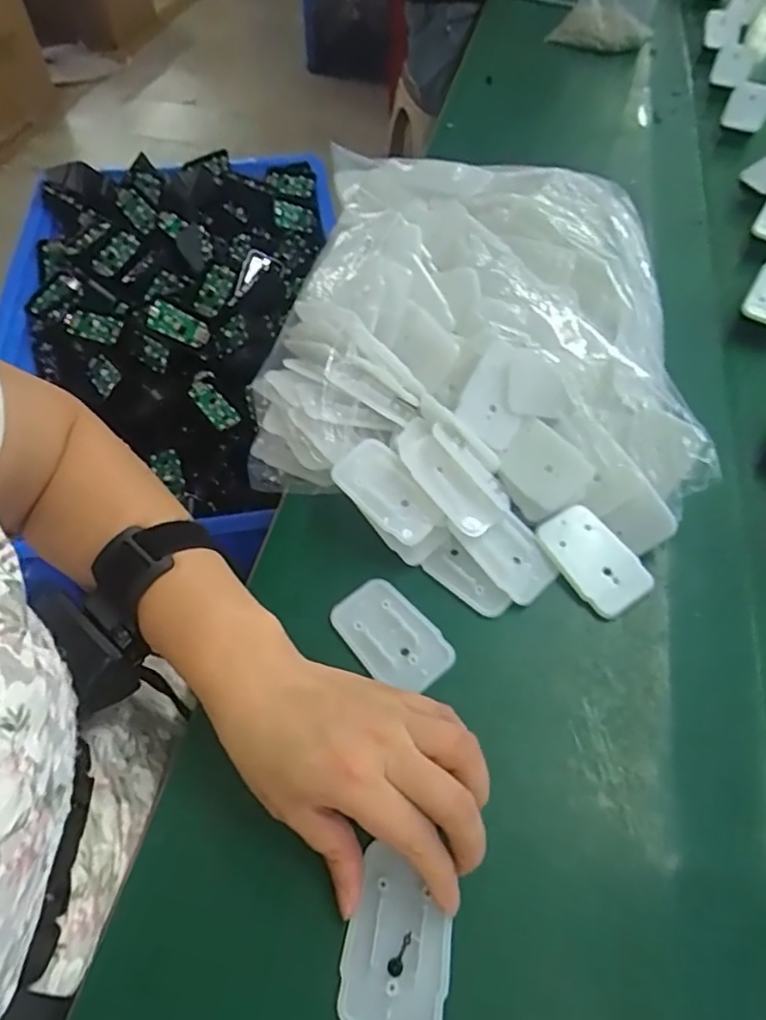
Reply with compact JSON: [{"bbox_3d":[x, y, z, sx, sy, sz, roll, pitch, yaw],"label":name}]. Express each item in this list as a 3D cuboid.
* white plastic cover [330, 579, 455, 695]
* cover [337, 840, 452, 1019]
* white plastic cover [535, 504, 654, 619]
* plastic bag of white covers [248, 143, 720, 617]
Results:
[{"bbox_3d":[0.005,0.073,0.344,0.044,0.006,0.070,-37,64,-23],"label":"white plastic cover"},{"bbox_3d":[0.007,0.191,0.262,0.045,0.004,0.064,13,56,7],"label":"cover"},{"bbox_3d":[0.127,0.029,0.360,0.040,0.014,0.067,-26,60,-18],"label":"white plastic cover"},{"bbox_3d":[0.064,-0.123,0.431,0.292,0.095,0.362,7,56,3],"label":"plastic bag of white covers"}]

